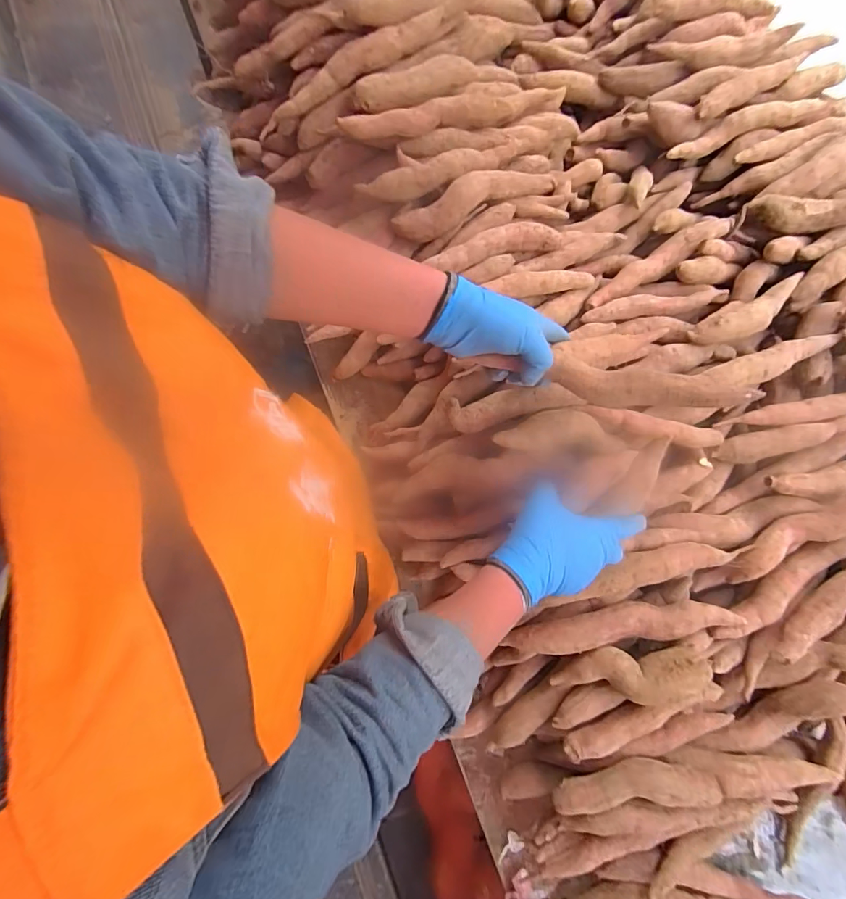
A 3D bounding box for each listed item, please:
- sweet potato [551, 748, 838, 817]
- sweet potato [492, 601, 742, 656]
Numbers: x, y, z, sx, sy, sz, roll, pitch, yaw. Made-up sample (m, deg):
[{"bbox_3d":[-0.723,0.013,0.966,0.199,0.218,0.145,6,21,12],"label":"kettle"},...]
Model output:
[{"bbox_3d":[0.299,0.364,0.481,0.305,0.041,0.047,-1,77,-1],"label":"sweet potato"},{"bbox_3d":[0.222,0.196,0.491,0.248,0.037,0.057,-3,78,-1],"label":"sweet potato"}]

